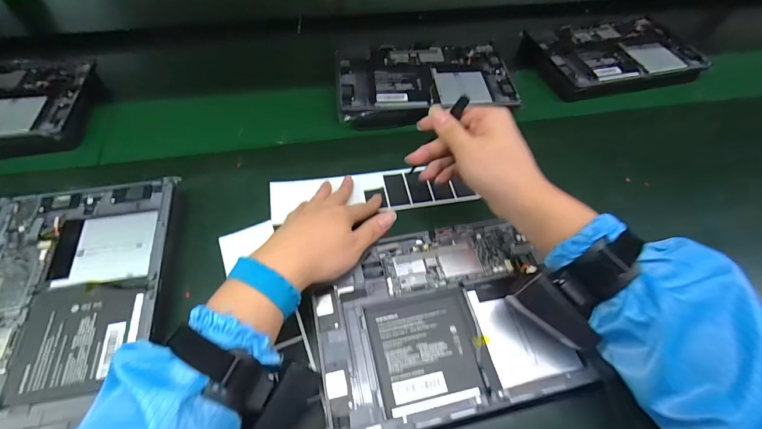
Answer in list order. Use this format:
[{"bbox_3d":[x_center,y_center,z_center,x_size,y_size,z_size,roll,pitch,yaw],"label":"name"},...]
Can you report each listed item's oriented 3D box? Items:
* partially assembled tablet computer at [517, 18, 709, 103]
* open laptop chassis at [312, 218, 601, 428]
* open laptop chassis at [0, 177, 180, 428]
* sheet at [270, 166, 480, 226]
[{"bbox_3d":[0.375,-0.260,0.594,0.265,0.012,0.177,-13,59,-10],"label":"partially assembled tablet computer"},{"bbox_3d":[0.051,0.095,0.342,0.213,0.026,0.166,-10,58,-8],"label":"open laptop chassis"},{"bbox_3d":[-0.288,0.081,0.337,0.167,0.026,0.258,-9,58,-8],"label":"open laptop chassis"},{"bbox_3d":[-0.010,-0.028,0.440,0.234,0.008,0.058,-7,61,-8],"label":"sheet"}]

